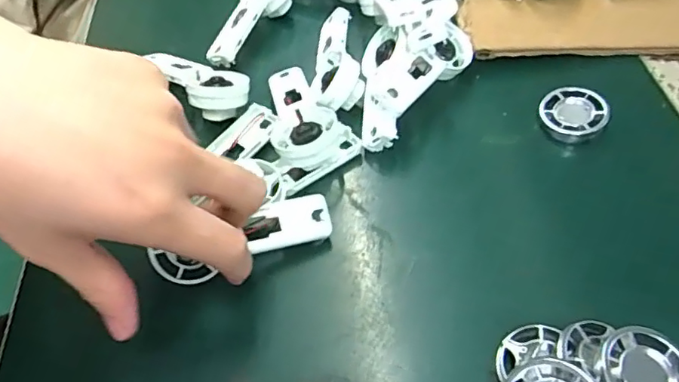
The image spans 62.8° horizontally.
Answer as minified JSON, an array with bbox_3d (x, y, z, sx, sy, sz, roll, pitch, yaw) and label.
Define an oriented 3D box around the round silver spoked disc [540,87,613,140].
[{"bbox_3d":[0.145,-0.048,0.345,0.039,0.014,0.034,20,56,17],"label":"round silver spoked disc"}]

